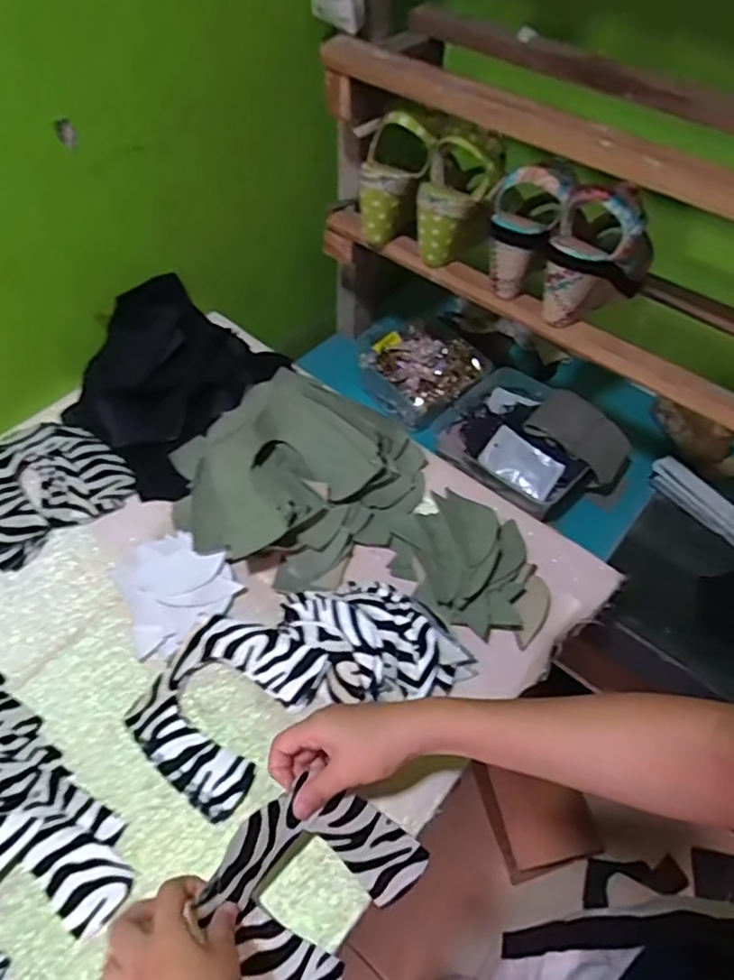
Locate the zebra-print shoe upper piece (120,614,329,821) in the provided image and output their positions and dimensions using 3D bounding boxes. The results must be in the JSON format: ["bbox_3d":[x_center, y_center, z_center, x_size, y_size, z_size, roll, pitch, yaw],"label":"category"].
[{"bbox_3d":[-0.123,0.179,0.544,0.118,0.011,0.153,27,62,16],"label":"zebra-print shoe upper piece"}]

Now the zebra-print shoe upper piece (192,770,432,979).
[{"bbox_3d":[-0.045,0.285,0.462,0.143,0.032,0.124,-43,92,-24],"label":"zebra-print shoe upper piece"}]

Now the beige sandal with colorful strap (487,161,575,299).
[{"bbox_3d":[0.174,-0.294,0.697,0.074,0.128,0.094,15,52,7],"label":"beige sandal with colorful strap"}]

